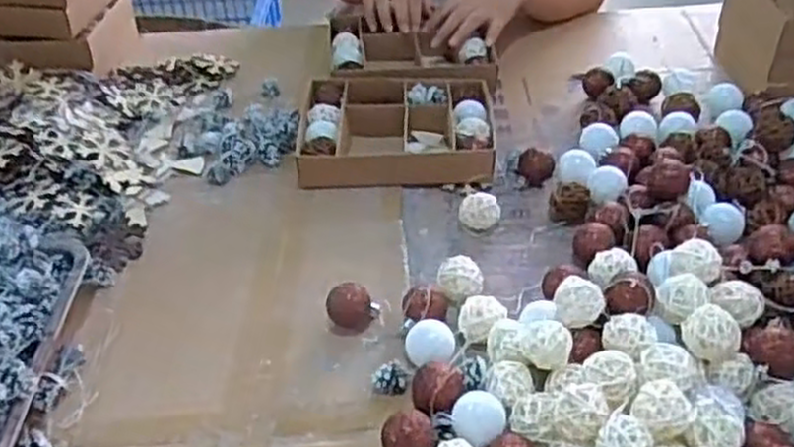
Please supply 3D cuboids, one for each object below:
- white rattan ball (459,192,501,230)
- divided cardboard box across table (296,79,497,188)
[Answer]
[{"bbox_3d":[0.082,-0.010,0.774,0.039,0.033,0.032,3,40,6],"label":"white rattan ball"},{"bbox_3d":[-0.002,-0.106,0.881,0.213,0.039,0.175,-1,39,1],"label":"divided cardboard box across table"}]

